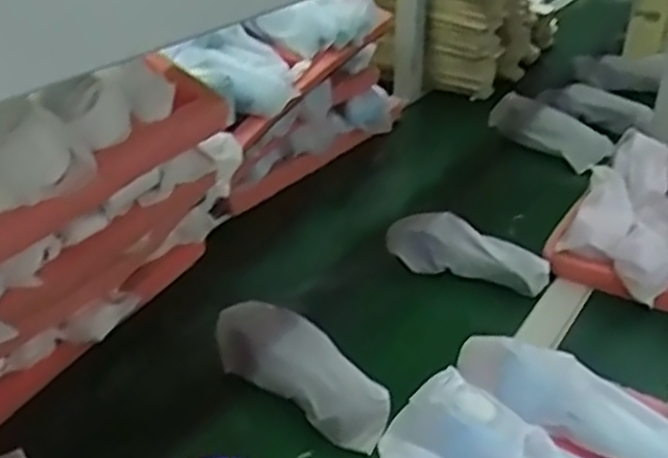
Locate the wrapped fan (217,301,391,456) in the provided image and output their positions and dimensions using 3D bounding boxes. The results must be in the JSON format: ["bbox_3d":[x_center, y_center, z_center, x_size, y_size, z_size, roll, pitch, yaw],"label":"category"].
[{"bbox_3d":[-0.026,0.125,0.661,0.060,0.054,0.184,-24,38,-35],"label":"wrapped fan"}]

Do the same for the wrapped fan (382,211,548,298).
[{"bbox_3d":[0.151,0.026,0.841,0.177,0.051,0.049,14,33,23],"label":"wrapped fan"}]

